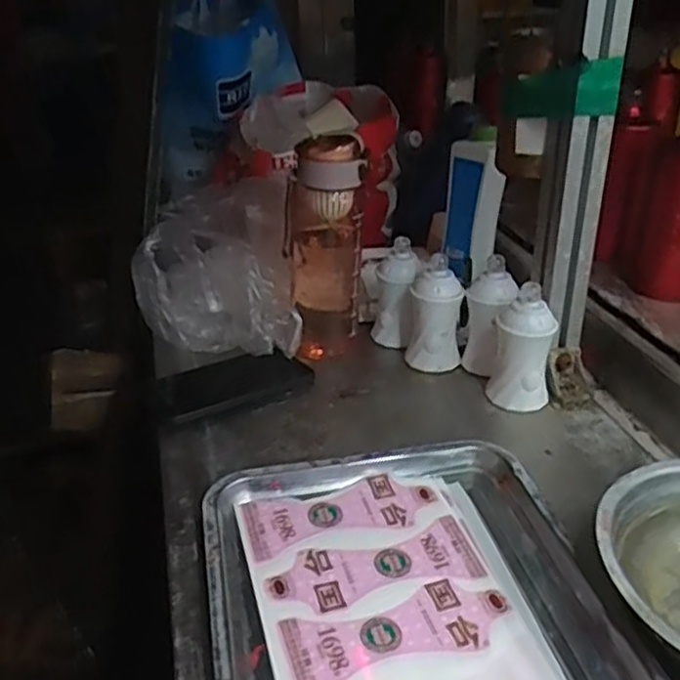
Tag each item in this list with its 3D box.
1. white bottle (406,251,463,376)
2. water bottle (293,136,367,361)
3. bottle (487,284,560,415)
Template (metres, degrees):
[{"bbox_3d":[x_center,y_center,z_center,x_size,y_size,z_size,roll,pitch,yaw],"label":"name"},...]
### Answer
[{"bbox_3d":[0.098,-0.028,0.739,0.053,0.106,0.056,1,30,6],"label":"white bottle"},{"bbox_3d":[-0.017,-0.099,0.741,0.070,0.214,0.071,-17,33,-24],"label":"water bottle"},{"bbox_3d":[0.172,0.008,0.670,0.057,0.110,0.048,3,30,11],"label":"bottle"}]

